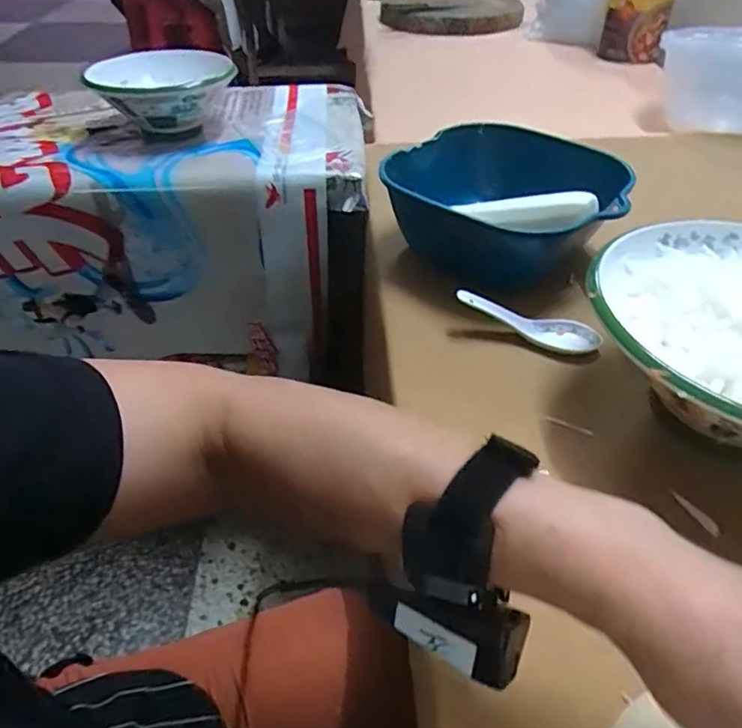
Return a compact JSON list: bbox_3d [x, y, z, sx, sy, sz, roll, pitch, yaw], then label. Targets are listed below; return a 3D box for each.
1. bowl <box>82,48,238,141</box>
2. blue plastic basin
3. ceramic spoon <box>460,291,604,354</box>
[{"bbox_3d":[-0.268,-0.348,0.767,0.169,0.089,0.204,-15,44,-17],"label":"bowl"},{"bbox_3d":[0.125,-0.162,0.591,0.208,0.090,0.208,0,42,0],"label":"blue plastic basin"},{"bbox_3d":[0.133,-0.036,0.499,0.125,0.017,0.035,19,45,-4],"label":"ceramic spoon"}]

